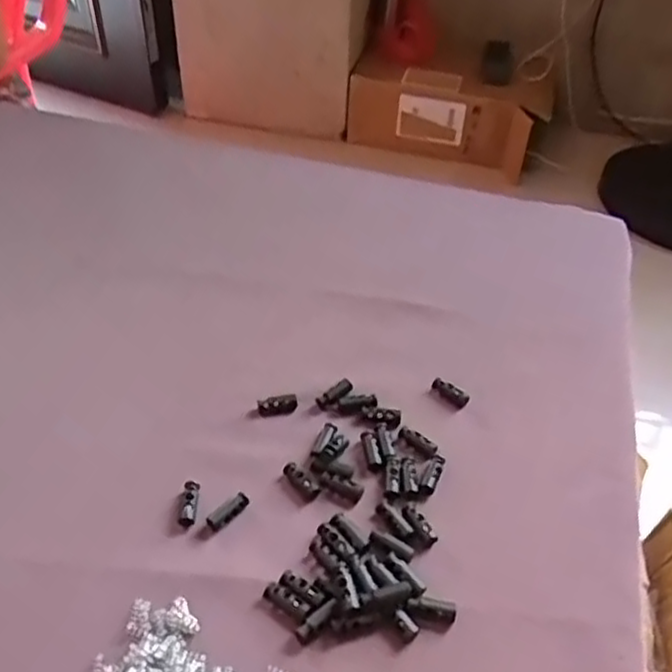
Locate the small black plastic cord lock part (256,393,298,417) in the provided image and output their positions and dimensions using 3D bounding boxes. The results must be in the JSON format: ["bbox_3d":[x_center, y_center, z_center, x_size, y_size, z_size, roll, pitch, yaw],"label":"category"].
[{"bbox_3d":[-0.036,0.043,0.444,0.025,0.005,0.013,-10,45,-11],"label":"small black plastic cord lock part"}]

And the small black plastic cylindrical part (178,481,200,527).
[{"bbox_3d":[-0.079,0.091,0.387,0.009,0.007,0.026,0,44,-1],"label":"small black plastic cylindrical part"}]

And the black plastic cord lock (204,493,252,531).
[{"bbox_3d":[-0.058,0.094,0.384,0.009,0.004,0.025,33,51,28],"label":"black plastic cord lock"}]

